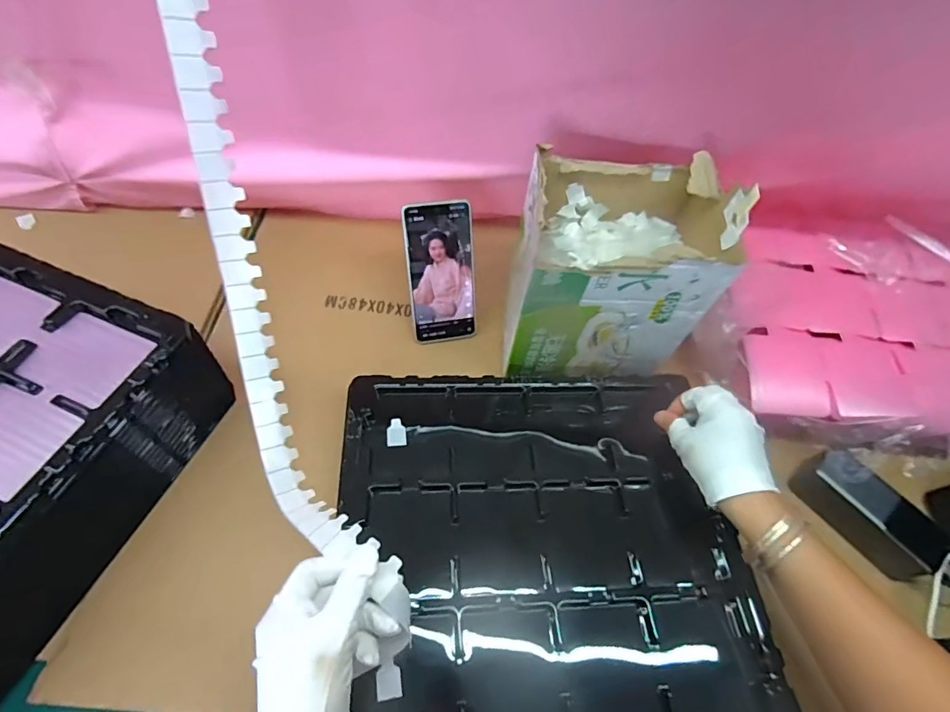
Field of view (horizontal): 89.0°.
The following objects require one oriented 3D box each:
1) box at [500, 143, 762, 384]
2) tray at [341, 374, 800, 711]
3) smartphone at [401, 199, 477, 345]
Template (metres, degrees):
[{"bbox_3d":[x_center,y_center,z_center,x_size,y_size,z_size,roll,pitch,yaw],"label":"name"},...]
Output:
[{"bbox_3d":[0.137,-0.094,0.519,0.190,0.190,0.156,3,58,-5],"label":"box"},{"bbox_3d":[0.067,0.168,0.453,0.367,0.064,0.331,-2,64,-2],"label":"tray"},{"bbox_3d":[-0.039,-0.095,0.573,0.079,0.165,0.006,-9,28,-11],"label":"smartphone"}]

